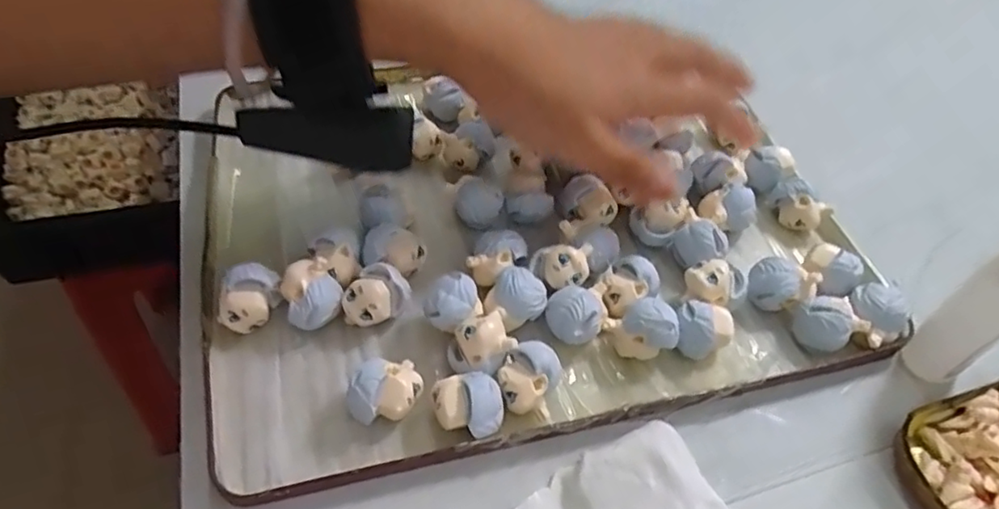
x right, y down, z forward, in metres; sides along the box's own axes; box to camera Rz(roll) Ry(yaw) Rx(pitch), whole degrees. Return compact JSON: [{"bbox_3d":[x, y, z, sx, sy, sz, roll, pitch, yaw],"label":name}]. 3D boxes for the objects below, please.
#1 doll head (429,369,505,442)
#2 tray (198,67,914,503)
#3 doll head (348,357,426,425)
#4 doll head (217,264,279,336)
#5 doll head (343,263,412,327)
[{"bbox_3d":[-0.011,0.056,0.228,0.026,0.018,0.020,9,51,2],"label":"doll head"},{"bbox_3d":[0.012,-0.017,0.293,0.288,0.028,0.204,-9,53,-12],"label":"tray"},{"bbox_3d":[-0.043,0.053,0.233,0.027,0.024,0.019,-11,53,-14],"label":"doll head"},{"bbox_3d":[-0.103,0.020,0.254,0.018,0.024,0.024,9,51,2],"label":"doll head"},{"bbox_3d":[-0.052,0.019,0.260,0.020,0.022,0.027,37,57,22],"label":"doll head"}]

